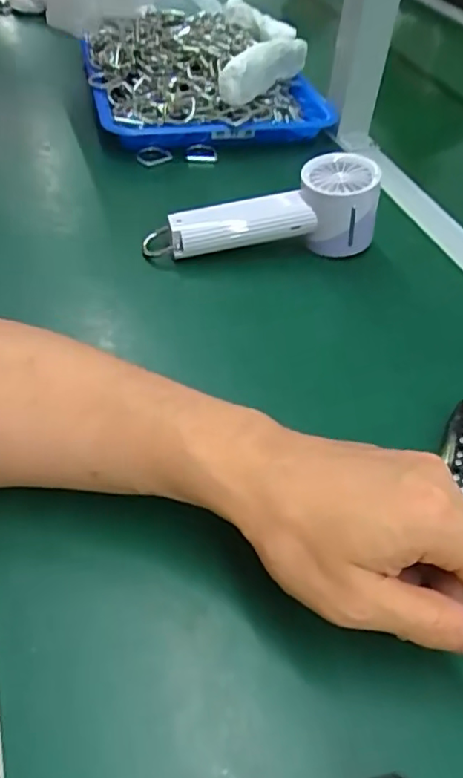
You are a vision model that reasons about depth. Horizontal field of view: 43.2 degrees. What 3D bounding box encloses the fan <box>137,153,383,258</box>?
[{"bbox_3d":[0.024,-0.143,0.474,0.179,0.068,0.052,-3,50,-5],"label":"fan"}]

